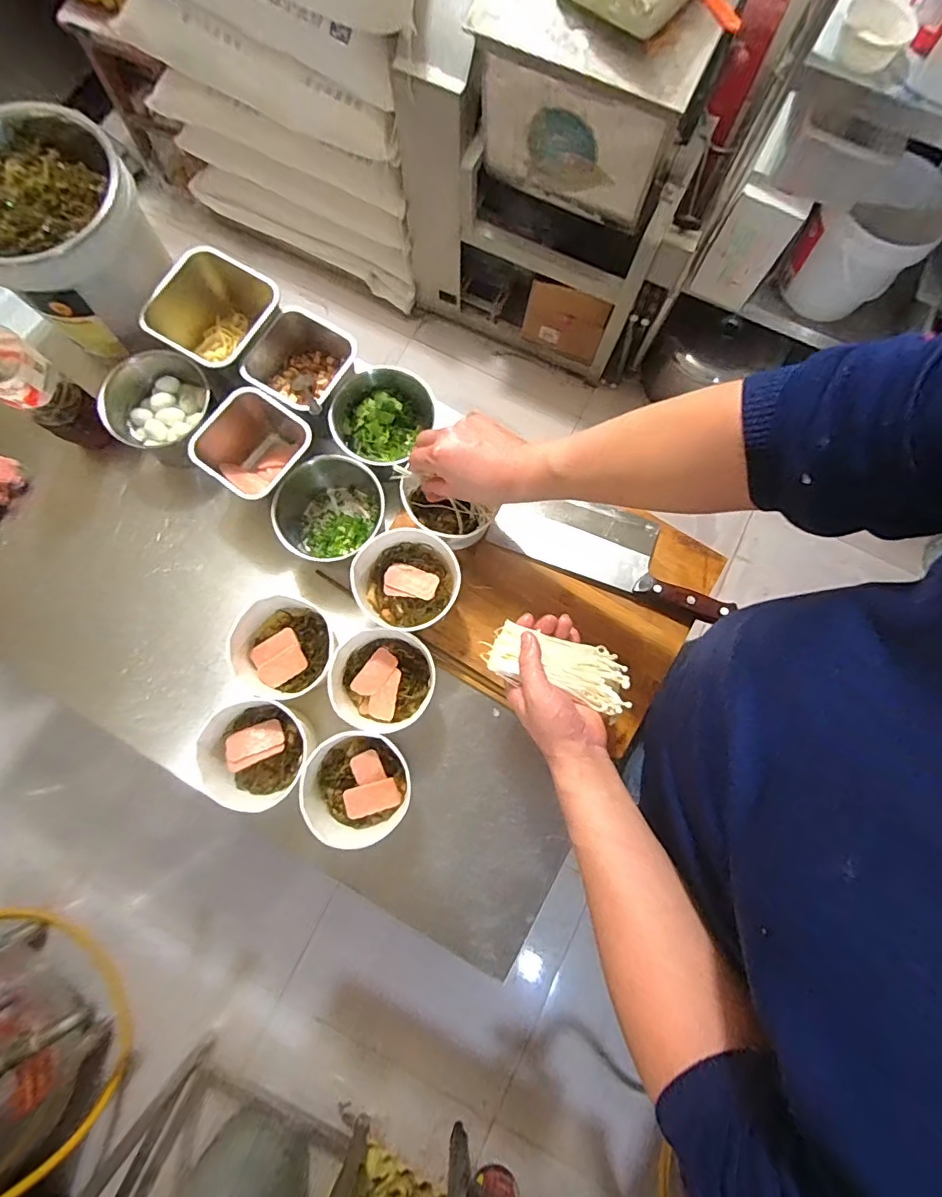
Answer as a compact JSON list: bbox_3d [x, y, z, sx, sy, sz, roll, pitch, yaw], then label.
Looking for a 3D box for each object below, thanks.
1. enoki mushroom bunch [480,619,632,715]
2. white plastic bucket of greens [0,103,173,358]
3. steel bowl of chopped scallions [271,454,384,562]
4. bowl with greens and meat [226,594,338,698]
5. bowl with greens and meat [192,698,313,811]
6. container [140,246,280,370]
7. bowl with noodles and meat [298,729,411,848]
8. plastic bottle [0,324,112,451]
[{"bbox_3d":[0.090,0.068,0.528,0.146,0.034,0.062,18,79,-2],"label":"enoki mushroom bunch"},{"bbox_3d":[-0.494,-0.439,0.620,0.194,0.169,0.191,0,79,-1],"label":"white plastic bucket of greens"},{"bbox_3d":[-0.188,-0.122,0.652,0.129,0.092,0.130,0,79,-1],"label":"steel bowl of chopped scallions"},{"bbox_3d":[-0.222,0.057,0.619,0.124,0.072,0.112,23,79,3],"label":"bowl with greens and meat"},{"bbox_3d":[-0.245,0.181,0.594,0.116,0.080,0.109,0,79,-1],"label":"bowl with greens and meat"},{"bbox_3d":[-0.331,-0.358,0.677,0.148,0.101,0.141,31,80,5],"label":"container"},{"bbox_3d":[-0.126,0.210,0.573,0.114,0.063,0.116,0,79,-1],"label":"bowl with noodles and meat"},{"bbox_3d":[-0.517,-0.254,0.584,0.071,0.222,0.073,38,80,6],"label":"plastic bottle"}]

